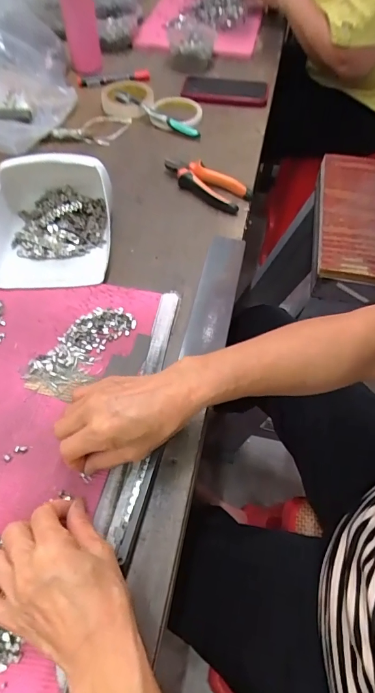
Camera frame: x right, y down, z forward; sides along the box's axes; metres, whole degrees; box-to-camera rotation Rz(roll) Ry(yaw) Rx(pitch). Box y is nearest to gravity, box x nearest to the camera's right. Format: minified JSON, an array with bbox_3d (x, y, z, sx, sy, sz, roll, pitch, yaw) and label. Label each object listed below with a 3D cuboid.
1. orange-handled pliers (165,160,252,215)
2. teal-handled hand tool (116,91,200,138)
[{"bbox_3d":[0.026,-0.257,0.622,0.148,0.024,0.054,34,62,17],"label":"orange-handled pliers"},{"bbox_3d":[-0.057,-0.425,0.726,0.179,0.024,0.019,31,61,16],"label":"teal-handled hand tool"}]

